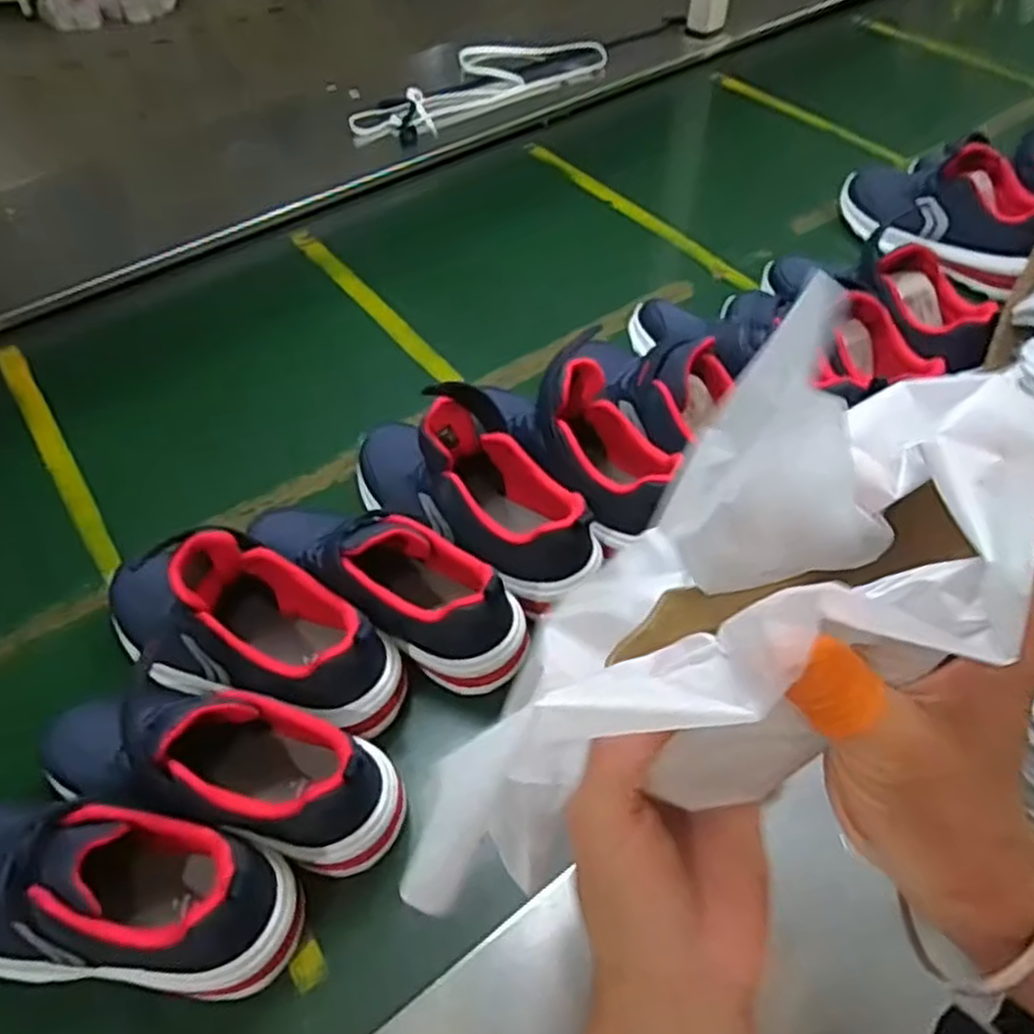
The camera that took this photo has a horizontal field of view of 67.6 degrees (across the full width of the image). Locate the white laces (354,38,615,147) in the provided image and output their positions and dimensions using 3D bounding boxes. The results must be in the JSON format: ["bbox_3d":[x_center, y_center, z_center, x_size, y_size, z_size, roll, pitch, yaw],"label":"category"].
[{"bbox_3d":[-0.062,-0.595,1.058,0.370,0.032,0.141,-31,59,-21],"label":"white laces"}]

